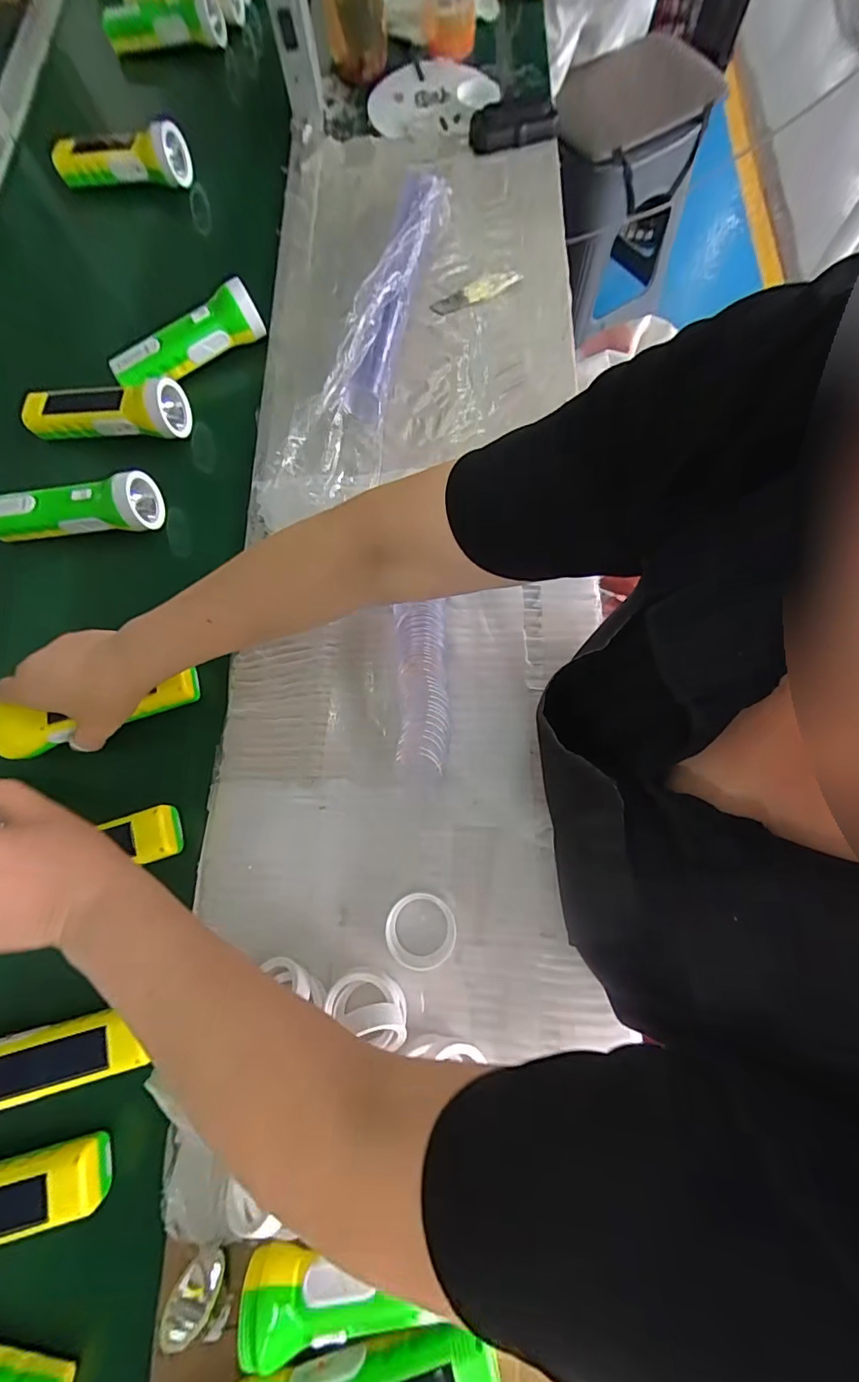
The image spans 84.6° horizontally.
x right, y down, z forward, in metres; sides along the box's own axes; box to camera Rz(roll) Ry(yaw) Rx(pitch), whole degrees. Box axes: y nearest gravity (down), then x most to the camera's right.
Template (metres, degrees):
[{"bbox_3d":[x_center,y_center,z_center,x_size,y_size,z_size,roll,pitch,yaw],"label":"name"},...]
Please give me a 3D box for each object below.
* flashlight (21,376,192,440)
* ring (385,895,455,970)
[{"bbox_3d":[-0.319,-0.281,0.464,0.148,0.046,0.051,0,75,0],"label":"flashlight"},{"bbox_3d":[-0.007,0.189,0.373,0.054,0.012,0.052,5,75,1],"label":"ring"}]

